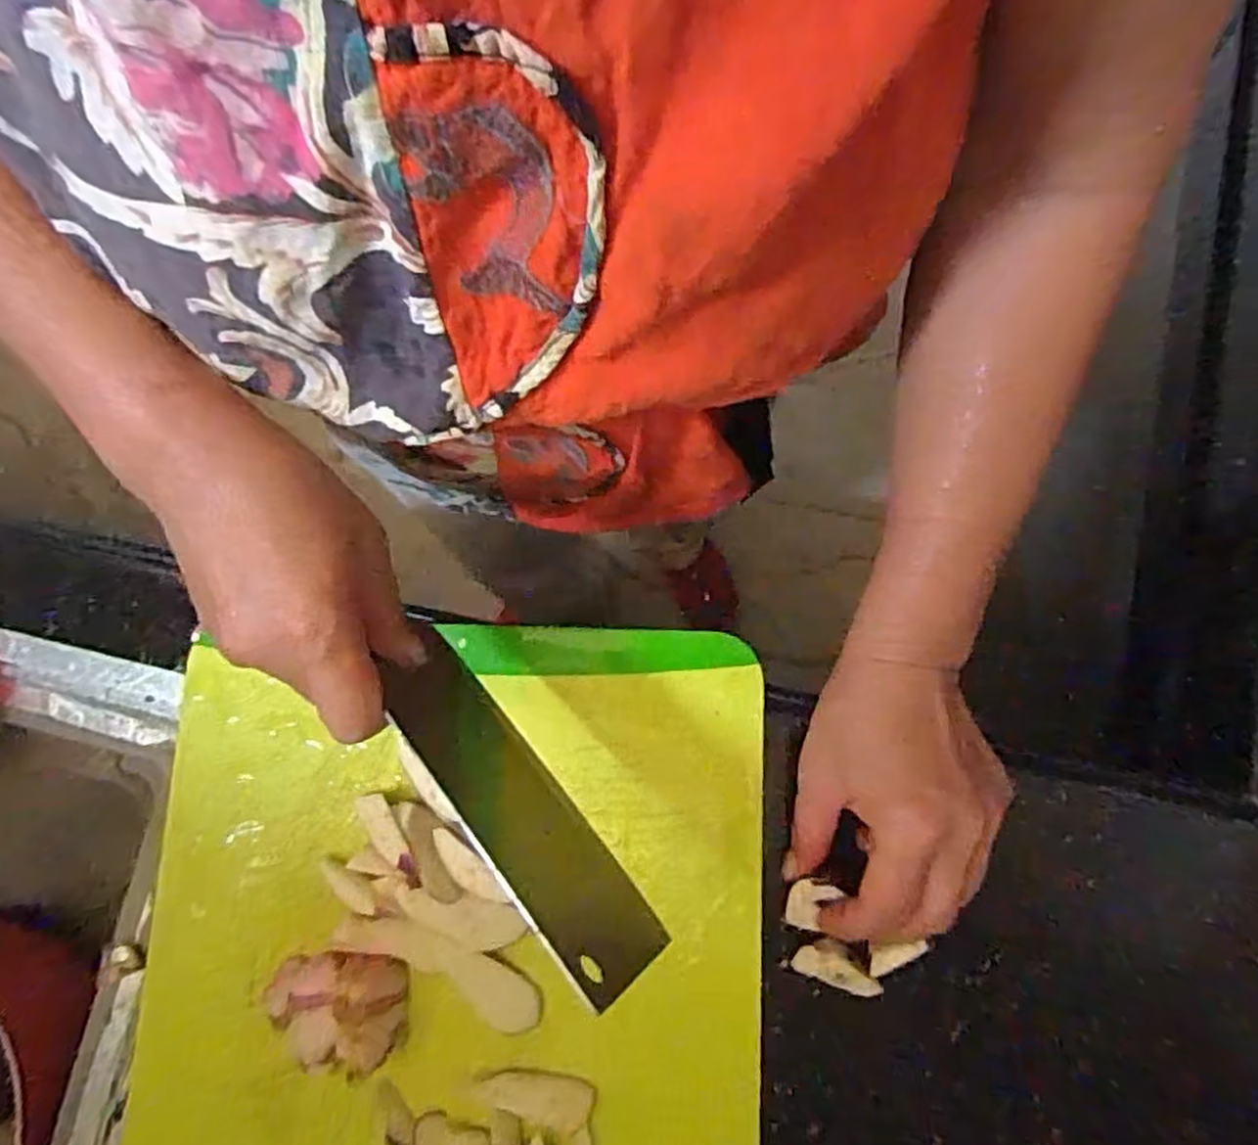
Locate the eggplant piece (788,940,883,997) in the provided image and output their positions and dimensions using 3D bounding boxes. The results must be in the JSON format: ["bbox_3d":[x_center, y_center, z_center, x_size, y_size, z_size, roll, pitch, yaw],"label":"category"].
[{"bbox_3d":[0.092,0.173,0.329,0.036,0.010,0.017,19,78,5],"label":"eggplant piece"}]

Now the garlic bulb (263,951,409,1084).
[{"bbox_3d":[-0.134,0.197,0.334,0.065,0.036,0.047,-7,77,-1],"label":"garlic bulb"}]

